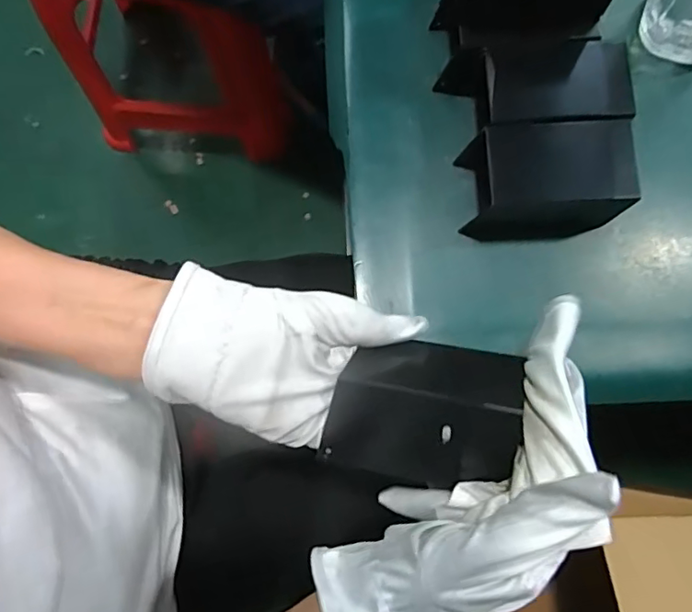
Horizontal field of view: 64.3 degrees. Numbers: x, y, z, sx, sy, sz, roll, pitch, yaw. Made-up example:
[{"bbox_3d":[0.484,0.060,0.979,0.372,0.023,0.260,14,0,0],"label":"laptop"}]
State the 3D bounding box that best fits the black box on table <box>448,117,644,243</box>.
[{"bbox_3d":[0.129,-0.083,0.371,0.107,0.059,0.063,-1,80,0],"label":"black box on table"}]

